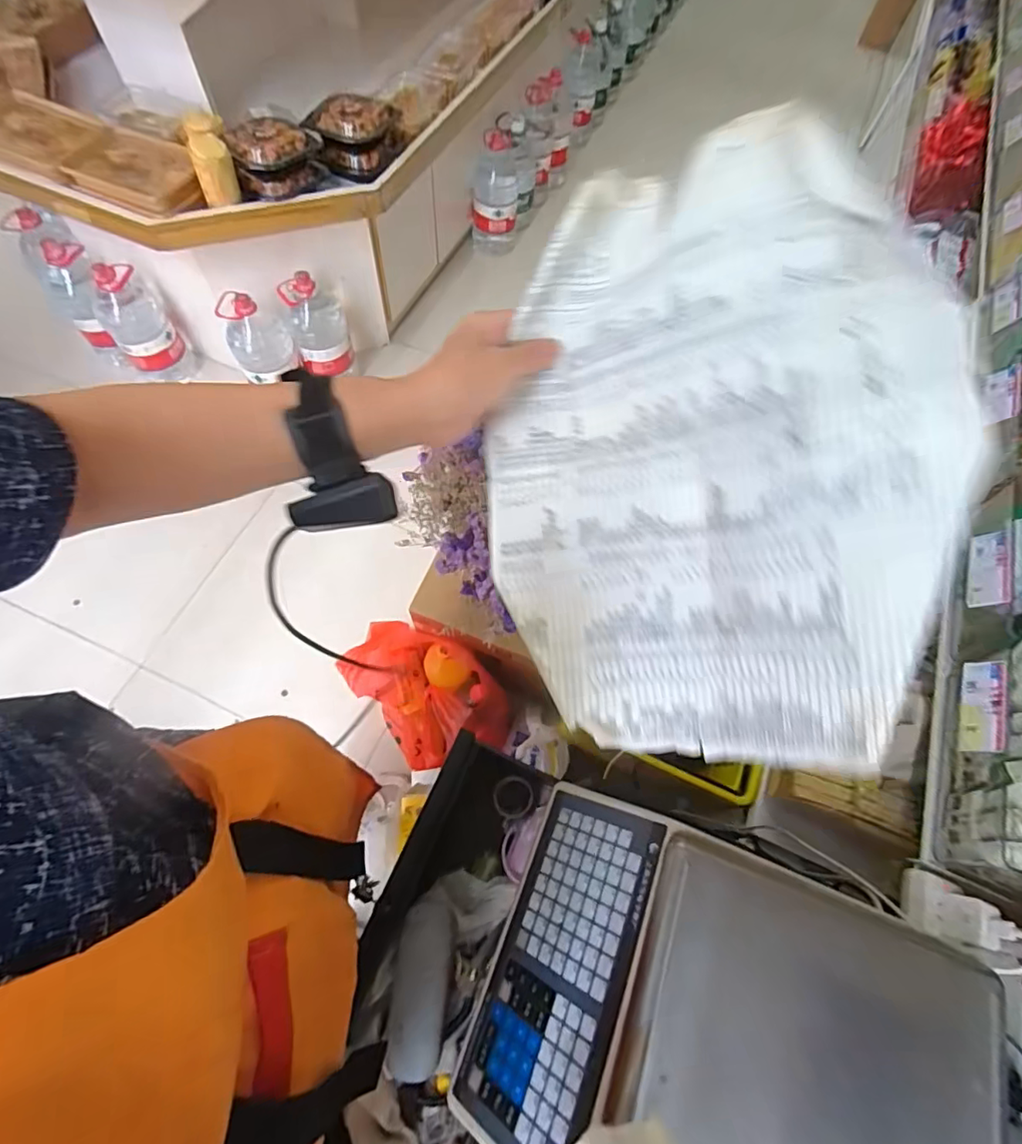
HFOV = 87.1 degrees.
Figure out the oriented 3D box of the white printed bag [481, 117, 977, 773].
[{"bbox_3d":[0.114,-0.076,0.345,0.271,0.035,0.387,-6,87,27],"label":"white printed bag"}]

